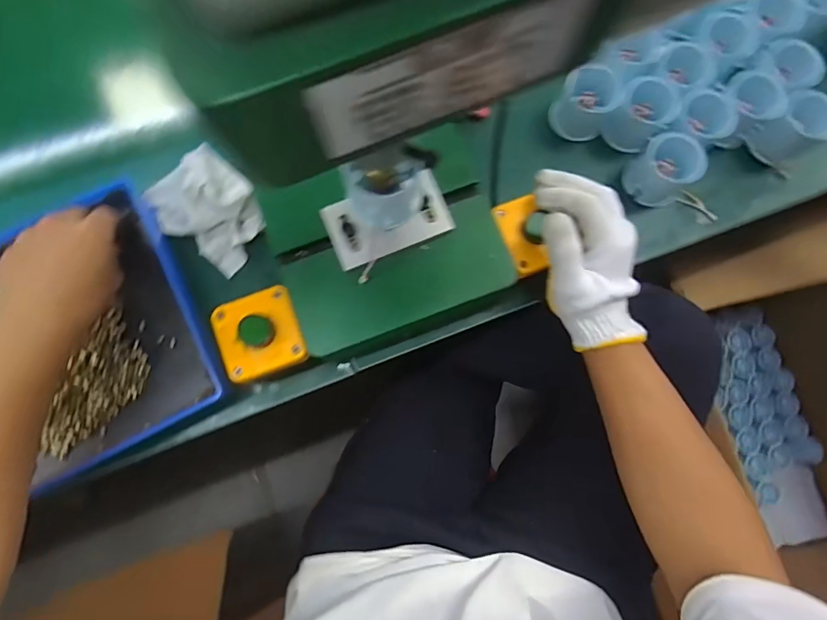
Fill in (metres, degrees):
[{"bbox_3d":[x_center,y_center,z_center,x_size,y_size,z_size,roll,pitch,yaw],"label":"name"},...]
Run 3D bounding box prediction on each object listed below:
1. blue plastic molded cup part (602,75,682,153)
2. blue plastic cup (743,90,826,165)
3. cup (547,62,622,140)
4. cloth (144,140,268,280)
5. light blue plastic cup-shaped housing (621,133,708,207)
[{"bbox_3d":[0.229,-0.196,0.453,0.058,0.047,0.053,0,79,-1],"label":"blue plastic molded cup part"},{"bbox_3d":[0.381,-0.181,0.454,0.055,0.056,0.053,-28,80,-6],"label":"blue plastic cup"},{"bbox_3d":[0.178,-0.214,0.463,0.056,0.055,0.048,31,80,5],"label":"cup"},{"bbox_3d":[-0.205,-0.105,0.449,0.124,0.023,0.090,41,81,7],"label":"cloth"},{"bbox_3d":[0.246,-0.138,0.440,0.051,0.061,0.056,-43,82,-8],"label":"light blue plastic cup-shaped housing"}]

